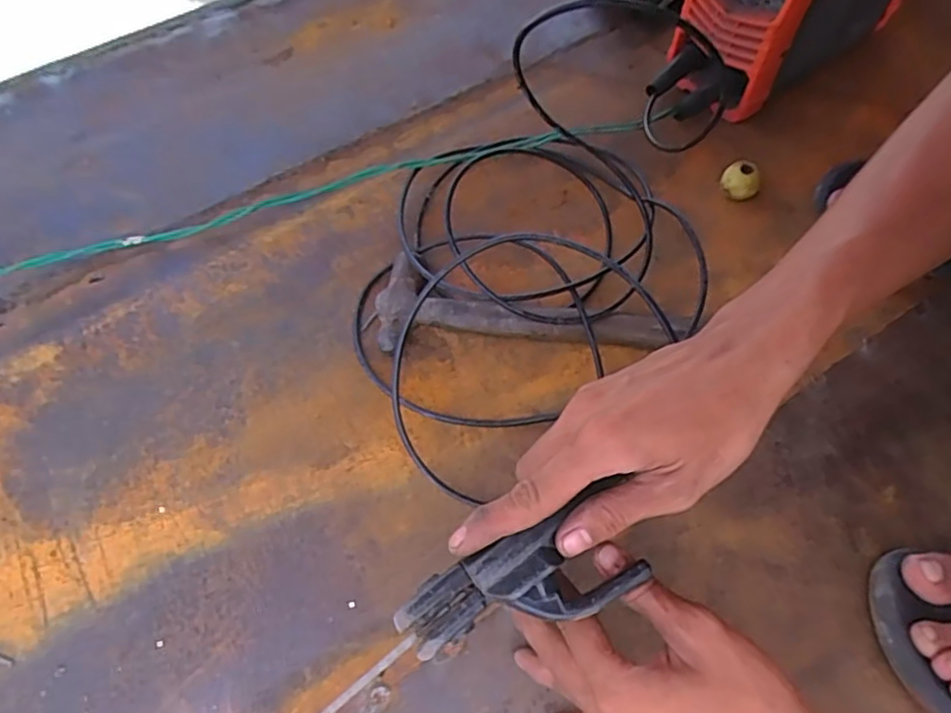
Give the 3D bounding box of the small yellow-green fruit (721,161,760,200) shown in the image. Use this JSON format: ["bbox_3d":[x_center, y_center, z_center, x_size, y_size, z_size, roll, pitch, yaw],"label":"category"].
[{"bbox_3d":[0.245,-0.162,0.592,0.032,0.029,0.026,27,65,14],"label":"small yellow-green fruit"}]

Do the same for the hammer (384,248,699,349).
[{"bbox_3d":[0.040,-0.044,0.513,0.242,0.042,0.081,0,61,0],"label":"hammer"}]

